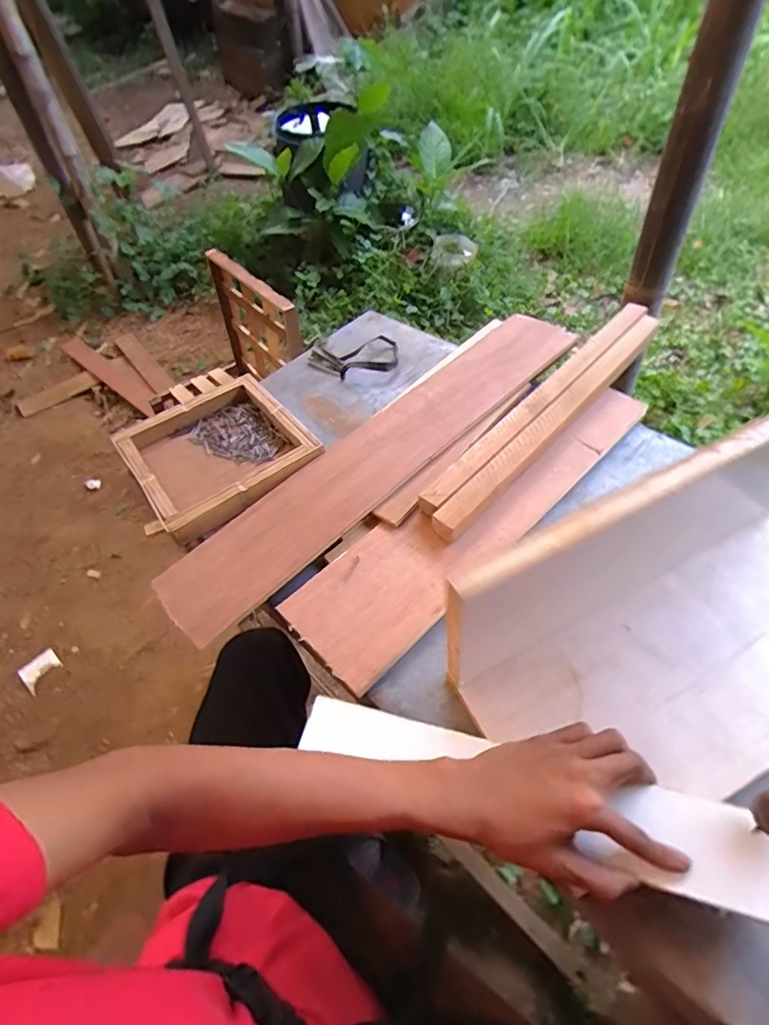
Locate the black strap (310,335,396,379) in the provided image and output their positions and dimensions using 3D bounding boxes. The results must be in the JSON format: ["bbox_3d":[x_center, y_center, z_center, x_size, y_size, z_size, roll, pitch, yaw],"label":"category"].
[{"bbox_3d":[-0.055,-0.265,0.862,0.159,0.025,0.117,7,57,11],"label":"black strap"}]

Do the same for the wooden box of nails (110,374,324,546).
[{"bbox_3d":[-0.243,-0.091,0.723,0.232,0.045,0.248,-34,59,-17],"label":"wooden box of nails"}]

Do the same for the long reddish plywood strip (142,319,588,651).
[{"bbox_3d":[0.012,-0.093,0.682,0.686,0.012,0.132,-40,53,-22],"label":"long reddish plywood strip"}]

